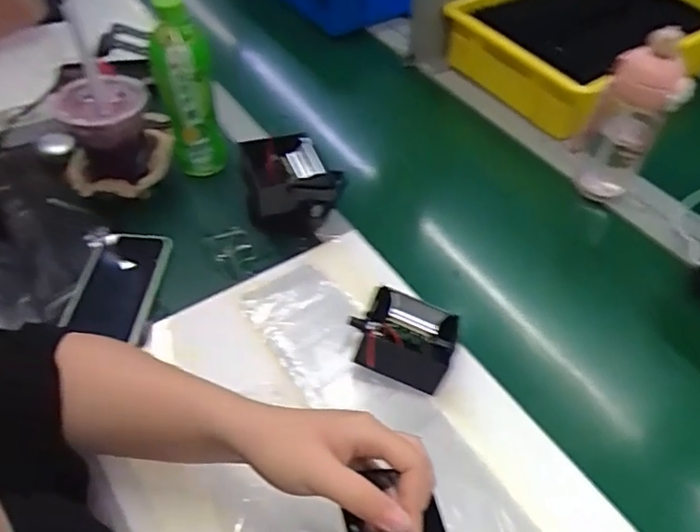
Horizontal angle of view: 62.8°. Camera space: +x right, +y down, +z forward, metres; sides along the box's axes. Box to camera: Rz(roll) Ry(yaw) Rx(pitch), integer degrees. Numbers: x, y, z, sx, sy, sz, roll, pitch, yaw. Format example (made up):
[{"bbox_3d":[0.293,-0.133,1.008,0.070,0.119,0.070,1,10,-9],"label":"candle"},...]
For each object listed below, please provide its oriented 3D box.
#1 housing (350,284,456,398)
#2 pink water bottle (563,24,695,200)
[{"bbox_3d":[0.052,0.062,0.542,0.093,0.042,0.087,17,51,12],"label":"housing"},{"bbox_3d":[0.331,-0.183,0.683,0.093,0.198,0.101,26,53,19],"label":"pink water bottle"}]

